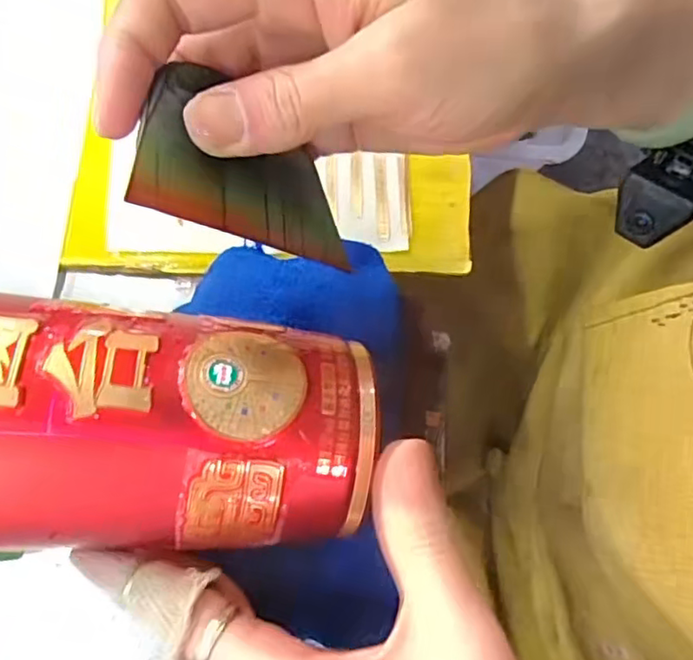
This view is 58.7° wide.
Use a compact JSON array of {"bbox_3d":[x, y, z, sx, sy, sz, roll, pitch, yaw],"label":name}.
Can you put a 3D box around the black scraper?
[{"bbox_3d":[-0.030,-0.051,0.193,0.005,0.085,0.049,-14,76,35],"label":"black scraper"}]

